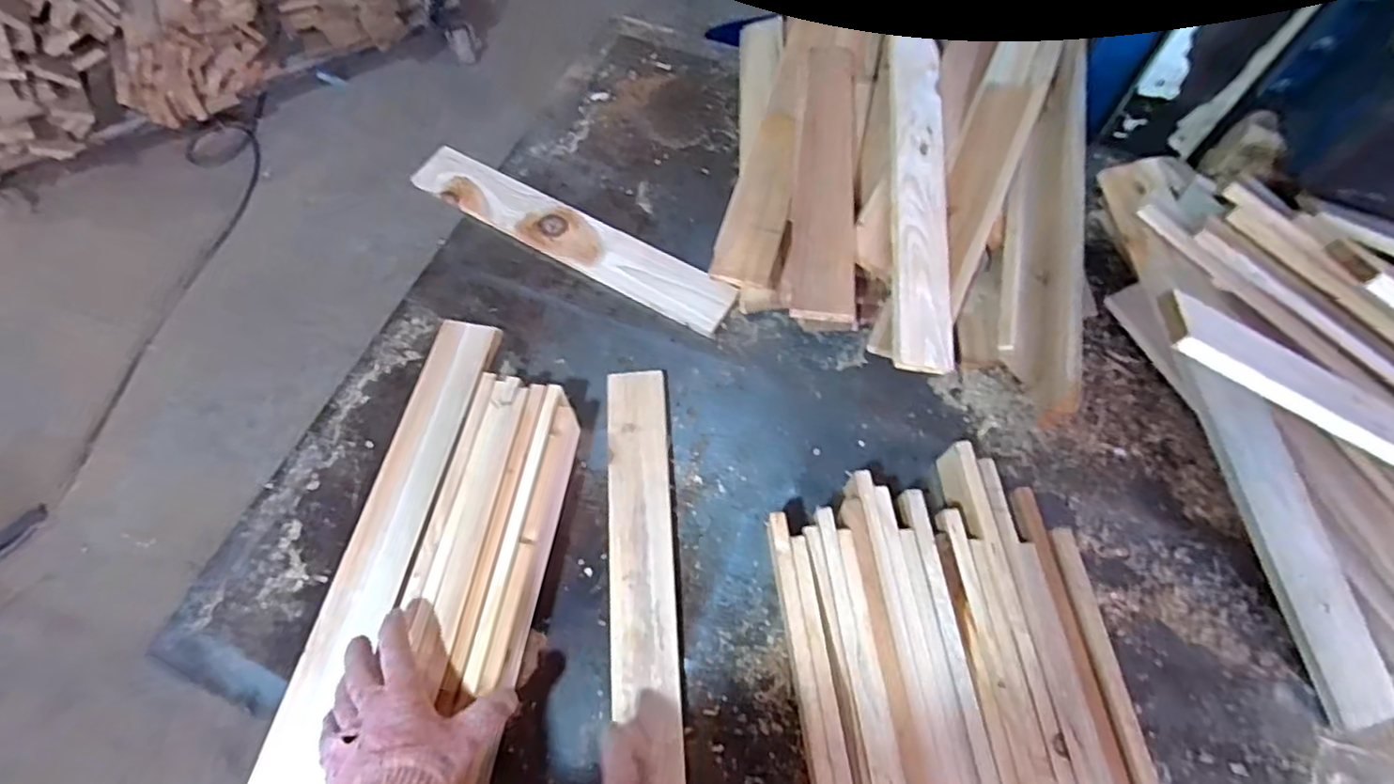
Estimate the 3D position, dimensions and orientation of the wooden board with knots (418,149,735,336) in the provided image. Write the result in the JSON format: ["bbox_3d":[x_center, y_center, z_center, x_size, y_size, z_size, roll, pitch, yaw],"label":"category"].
[{"bbox_3d":[-0.161,-0.197,0.800,0.455,0.022,0.077,29,70,13],"label":"wooden board with knots"}]

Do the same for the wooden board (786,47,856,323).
[{"bbox_3d":[0.139,-0.237,0.682,0.065,0.020,0.359,6,66,4],"label":"wooden board"}]

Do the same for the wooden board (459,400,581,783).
[{"bbox_3d":[-0.172,0.245,0.566,0.017,0.066,0.488,8,65,5],"label":"wooden board"}]

